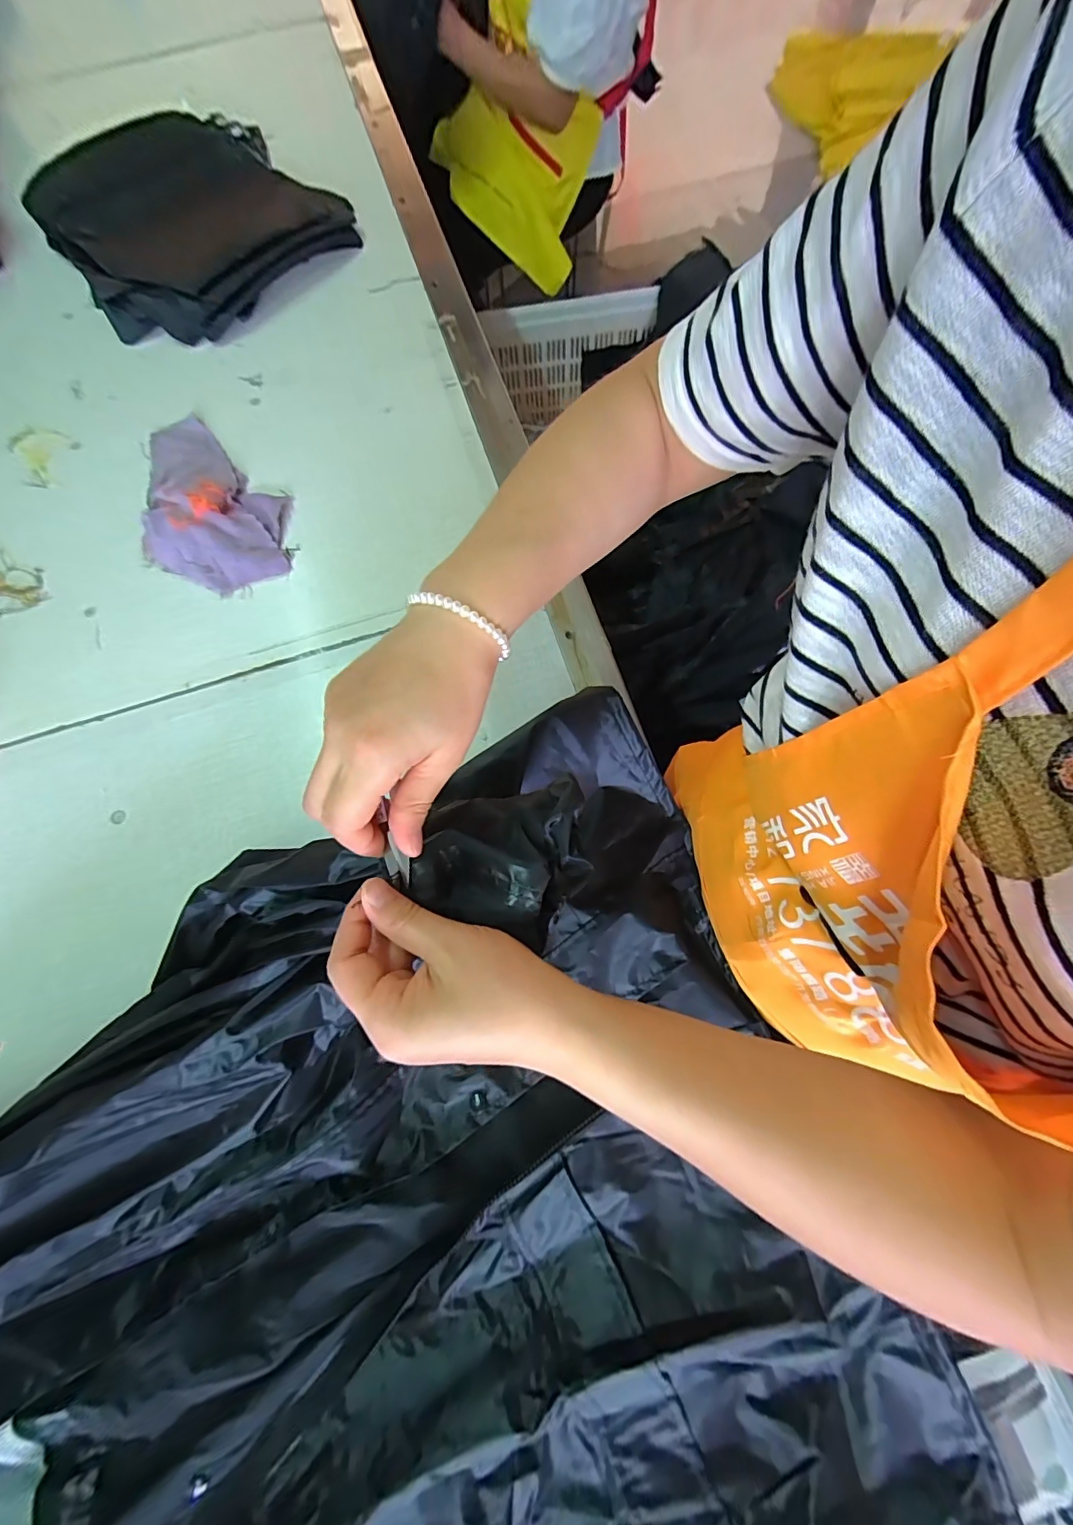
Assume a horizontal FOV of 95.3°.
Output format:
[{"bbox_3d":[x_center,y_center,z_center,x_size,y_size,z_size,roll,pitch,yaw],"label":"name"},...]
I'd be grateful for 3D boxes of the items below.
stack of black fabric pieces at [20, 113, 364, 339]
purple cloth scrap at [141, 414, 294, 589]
[{"bbox_3d":[-0.495,-0.775,0.669,0.332,0.034,0.471,-38,77,-10],"label":"stack of black fabric pieces"},{"bbox_3d":[-0.364,-0.305,0.548,0.145,0.033,0.240,-18,74,-4],"label":"purple cloth scrap"}]

